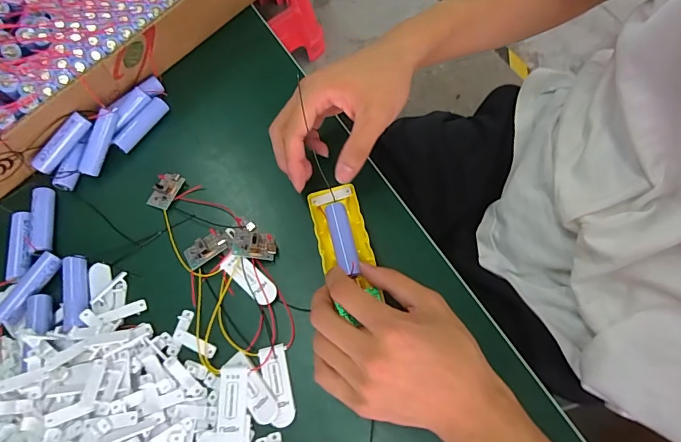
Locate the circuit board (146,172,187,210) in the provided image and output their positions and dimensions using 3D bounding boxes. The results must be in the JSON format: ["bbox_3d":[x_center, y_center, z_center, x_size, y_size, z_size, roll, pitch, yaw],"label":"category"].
[{"bbox_3d":[-0.169,-0.030,0.397,0.024,0.006,0.037,28,76,4],"label":"circuit board"}]

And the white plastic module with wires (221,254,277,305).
[{"bbox_3d":[-0.076,0.048,0.348,0.055,0.011,0.023,38,75,20],"label":"white plastic module with wires"}]

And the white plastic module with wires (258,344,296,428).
[{"bbox_3d":[-0.048,0.124,0.313,0.020,0.012,0.057,-15,66,0],"label":"white plastic module with wires"}]

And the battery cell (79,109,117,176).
[{"bbox_3d":[-0.239,-0.078,0.411,0.015,0.017,0.068,18,88,13],"label":"battery cell"}]

